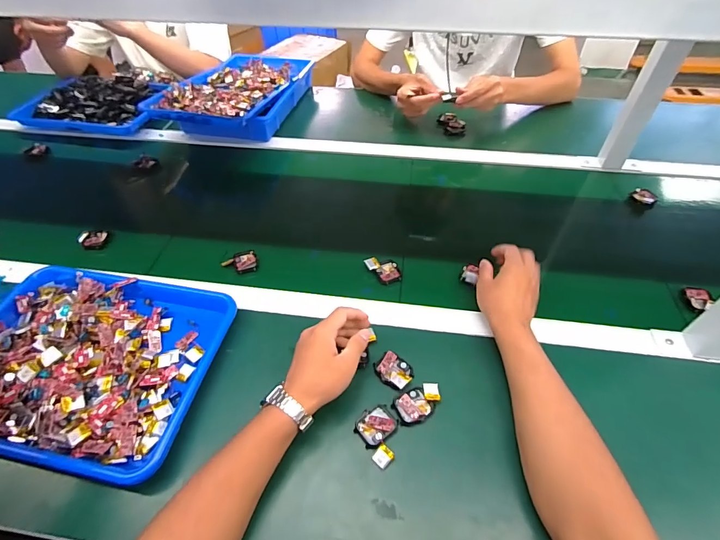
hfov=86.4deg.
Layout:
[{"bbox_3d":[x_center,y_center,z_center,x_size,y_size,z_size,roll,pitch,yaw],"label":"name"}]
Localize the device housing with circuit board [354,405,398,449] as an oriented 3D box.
[{"bbox_3d":[0.019,0.185,0.458,0.047,0.005,0.039,-36,57,-26],"label":"device housing with circuit board"}]

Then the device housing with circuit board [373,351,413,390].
[{"bbox_3d":[0.044,0.128,0.497,0.049,0.007,0.041,27,55,23],"label":"device housing with circuit board"}]

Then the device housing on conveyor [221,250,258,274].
[{"bbox_3d":[-0.198,-0.009,0.636,0.054,0.017,0.038,-18,51,-14],"label":"device housing on conveyor"}]

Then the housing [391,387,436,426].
[{"bbox_3d":[0.065,0.166,0.470,0.046,0.006,0.040,-20,51,-16],"label":"housing"}]

